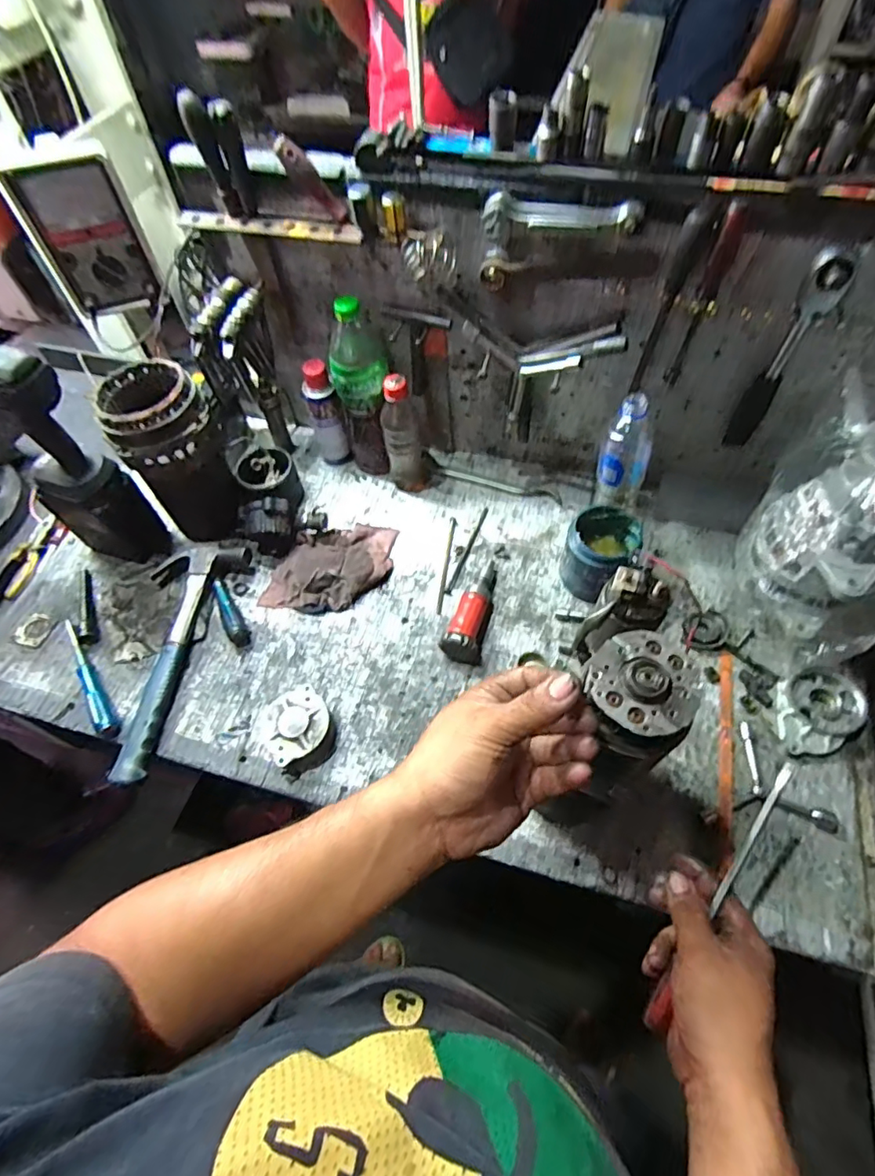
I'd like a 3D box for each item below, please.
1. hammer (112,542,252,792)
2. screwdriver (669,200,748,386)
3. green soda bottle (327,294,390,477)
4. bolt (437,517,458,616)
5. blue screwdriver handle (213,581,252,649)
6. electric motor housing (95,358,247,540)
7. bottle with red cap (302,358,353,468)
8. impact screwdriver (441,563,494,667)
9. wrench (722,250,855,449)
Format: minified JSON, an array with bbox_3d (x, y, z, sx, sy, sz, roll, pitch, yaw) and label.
[{"bbox_3d":[-0.367,0.079,0.717,0.116,0.032,0.329,9,59,8],"label":"hammer"},{"bbox_3d":[0.289,-0.308,0.590,0.022,0.195,0.024,21,61,14],"label":"screwdriver"},{"bbox_3d":[-0.107,-0.276,0.792,0.080,0.270,0.080,-9,58,-4],"label":"green soda bottle"},{"bbox_3d":[0.015,-0.036,0.791,0.011,0.005,0.167,5,58,5],"label":"bolt"},{"bbox_3d":[-0.286,0.036,0.748,0.025,0.019,0.103,-29,61,-15],"label":"blue screwdriver handle"},{"bbox_3d":[-0.359,-0.181,0.766,0.123,0.229,0.129,-31,62,-16],"label":"electric motor housing"},{"bbox_3d":[-0.173,-0.261,0.845,0.041,0.173,0.048,-30,62,-16],"label":"bottle with red cap"},{"bbox_3d":[0.047,0.022,0.726,0.041,0.049,0.169,14,59,10],"label":"impact screwdriver"},{"bbox_3d":[0.390,-0.254,0.622,0.041,0.240,0.041,30,64,19],"label":"wrench"}]

